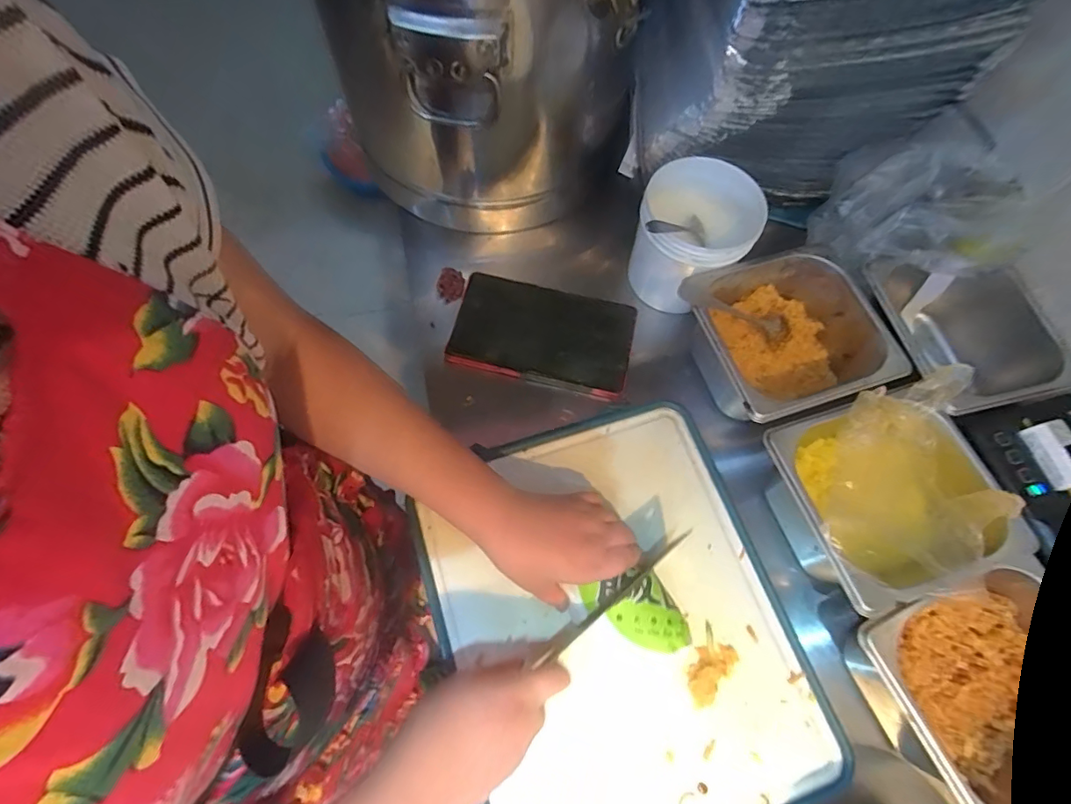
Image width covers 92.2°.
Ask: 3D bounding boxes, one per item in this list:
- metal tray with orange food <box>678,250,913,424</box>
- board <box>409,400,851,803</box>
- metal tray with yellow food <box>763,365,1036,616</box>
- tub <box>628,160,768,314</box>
[{"bbox_3d":[0.248,-0.061,0.529,0.173,0.091,0.164,-21,69,-11],"label":"metal tray with orange food"},{"bbox_3d":[0.070,0.197,0.462,0.298,0.014,0.361,-19,69,-10],"label":"board"},{"bbox_3d":[0.305,0.087,0.469,0.171,0.112,0.162,-14,68,-8],"label":"metal tray with yellow food"},{"bbox_3d":[0.159,-0.178,0.570,0.103,0.116,0.121,14,67,4],"label":"tub"}]

